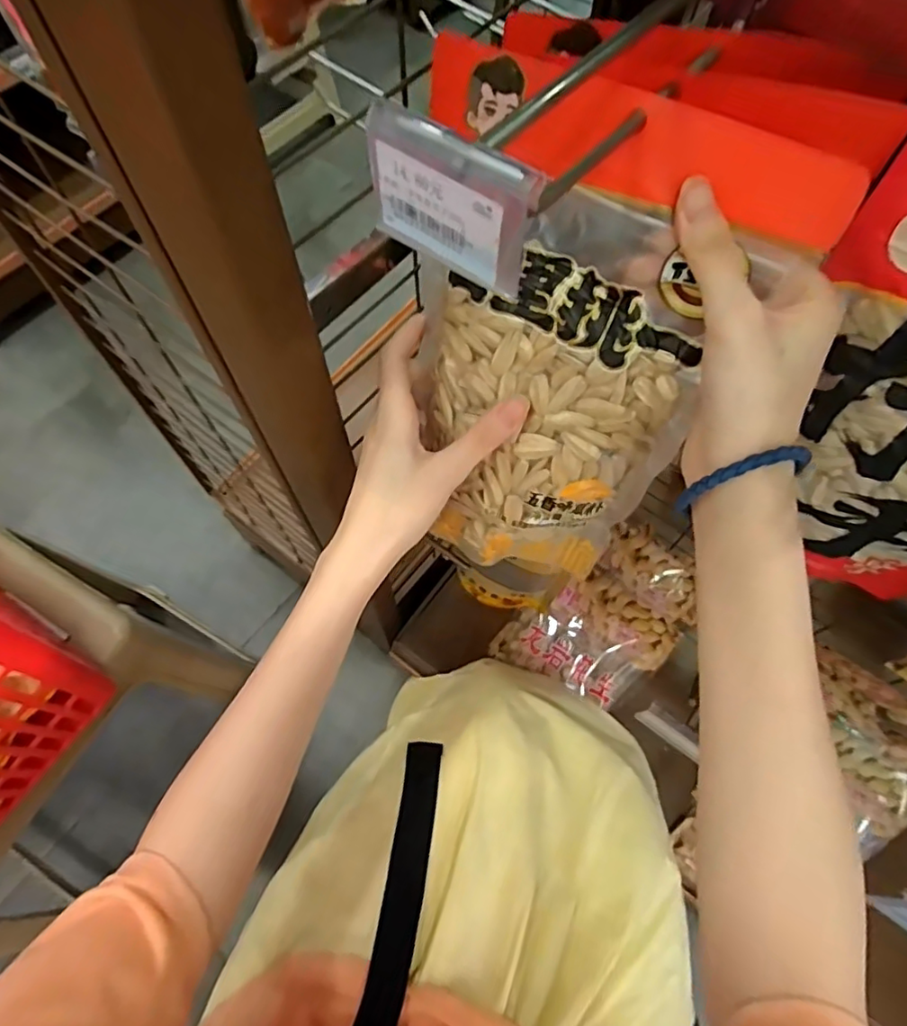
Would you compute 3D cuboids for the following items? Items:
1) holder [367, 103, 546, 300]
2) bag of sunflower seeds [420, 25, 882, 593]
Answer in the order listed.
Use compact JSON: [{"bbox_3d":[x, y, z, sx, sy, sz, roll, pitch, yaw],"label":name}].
[{"bbox_3d":[-0.001,-0.081,0.156,0.049,0.035,0.008,34,71,16],"label":"holder"},{"bbox_3d":[0.048,-0.070,0.304,0.161,0.242,0.030,24,38,8],"label":"bag of sunflower seeds"}]

